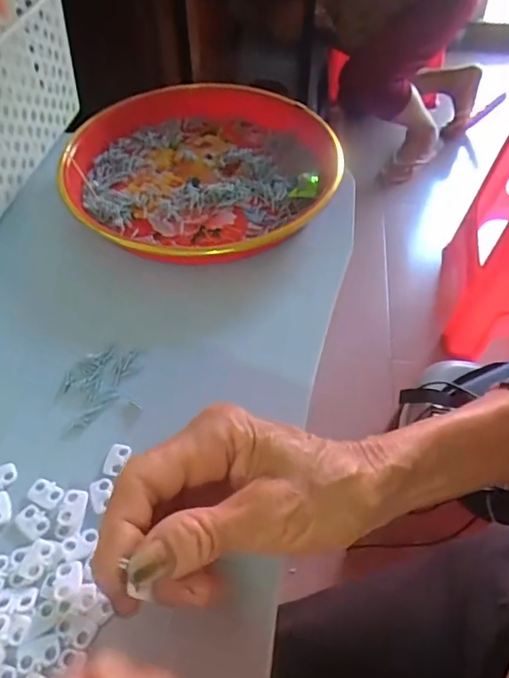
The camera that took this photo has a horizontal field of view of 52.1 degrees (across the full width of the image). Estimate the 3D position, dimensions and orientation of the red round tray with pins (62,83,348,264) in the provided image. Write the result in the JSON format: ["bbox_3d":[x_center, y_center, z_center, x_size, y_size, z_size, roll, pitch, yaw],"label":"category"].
[{"bbox_3d":[-0.046,-0.135,0.419,0.214,0.042,0.211,3,49,-3],"label":"red round tray with pins"}]

